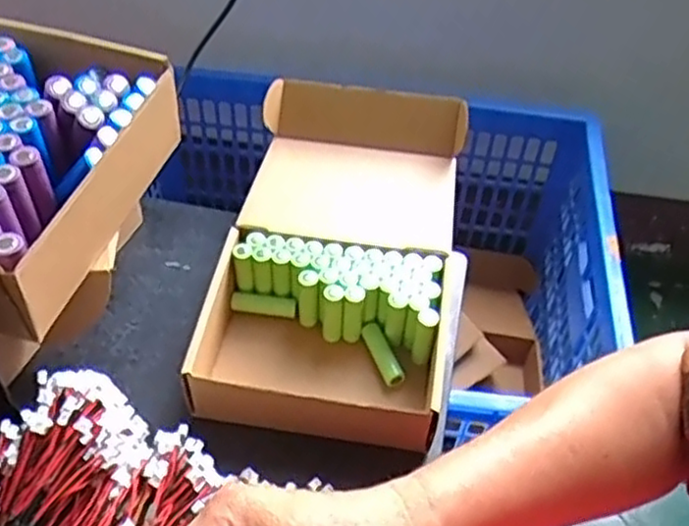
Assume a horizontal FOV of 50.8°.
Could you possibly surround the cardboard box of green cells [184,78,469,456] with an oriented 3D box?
[{"bbox_3d":[0.002,-0.020,0.565,0.171,0.067,0.328,6,48,2],"label":"cardboard box of green cells"}]

